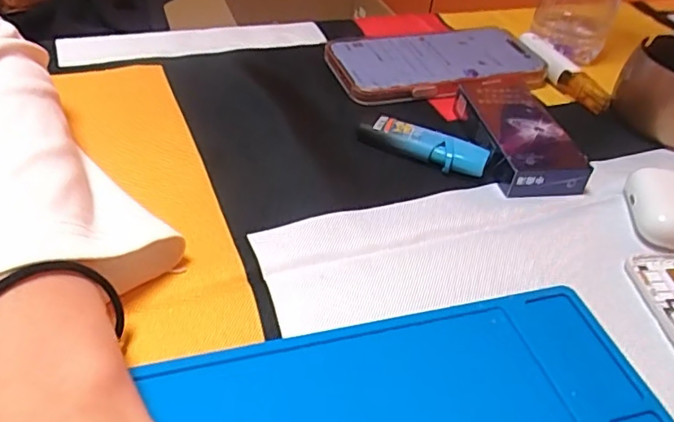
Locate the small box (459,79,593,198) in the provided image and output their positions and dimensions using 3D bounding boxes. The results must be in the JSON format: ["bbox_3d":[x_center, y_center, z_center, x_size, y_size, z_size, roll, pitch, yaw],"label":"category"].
[{"bbox_3d":[0.117,-0.049,0.364,0.048,0.027,0.095,-3,43,-11],"label":"small box"}]

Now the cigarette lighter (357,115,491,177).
[{"bbox_3d":[0.054,-0.041,0.356,0.080,0.017,0.020,23,44,17],"label":"cigarette lighter"}]

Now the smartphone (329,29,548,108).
[{"bbox_3d":[0.076,-0.116,0.440,0.161,0.015,0.085,-8,44,-16],"label":"smartphone"}]

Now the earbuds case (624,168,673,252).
[{"bbox_3d":[0.191,-0.001,0.324,0.040,0.022,0.057,7,42,0],"label":"earbuds case"}]

